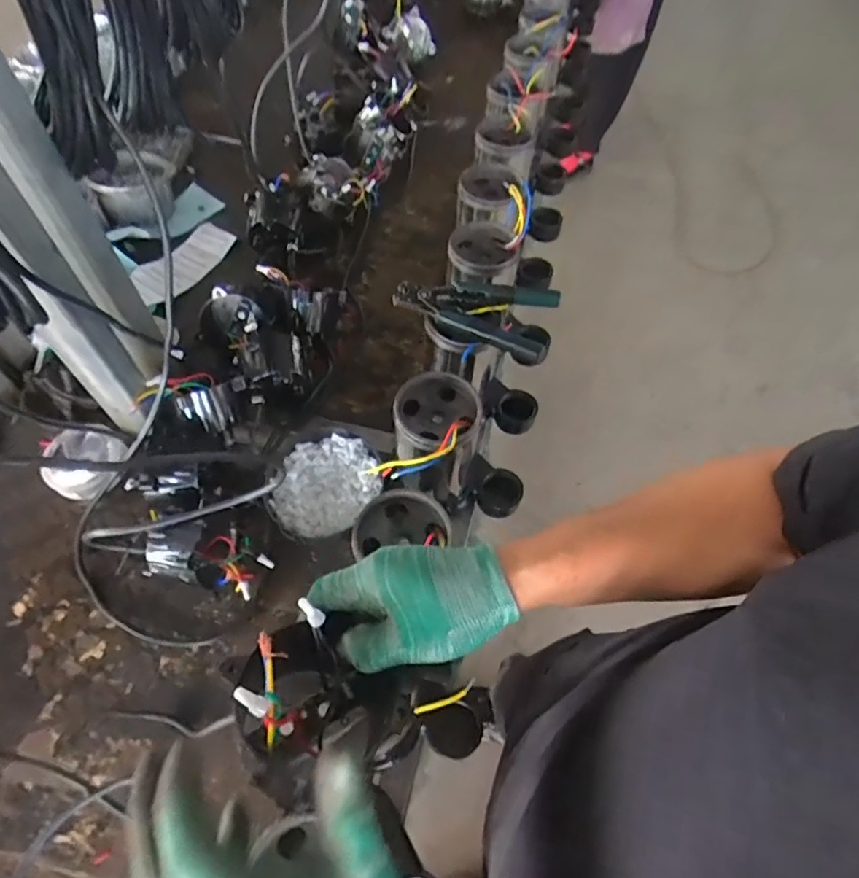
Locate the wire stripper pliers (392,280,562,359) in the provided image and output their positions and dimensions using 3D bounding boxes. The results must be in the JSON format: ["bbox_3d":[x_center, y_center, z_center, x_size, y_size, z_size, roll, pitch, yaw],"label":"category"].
[{"bbox_3d":[0.047,-0.149,0.622,0.179,0.027,0.090,18,60,9],"label":"wire stripper pliers"}]

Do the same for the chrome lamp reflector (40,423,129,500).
[{"bbox_3d":[-0.436,0.031,0.707,0.083,0.044,0.094,25,62,11],"label":"chrome lamp reflector"}]

